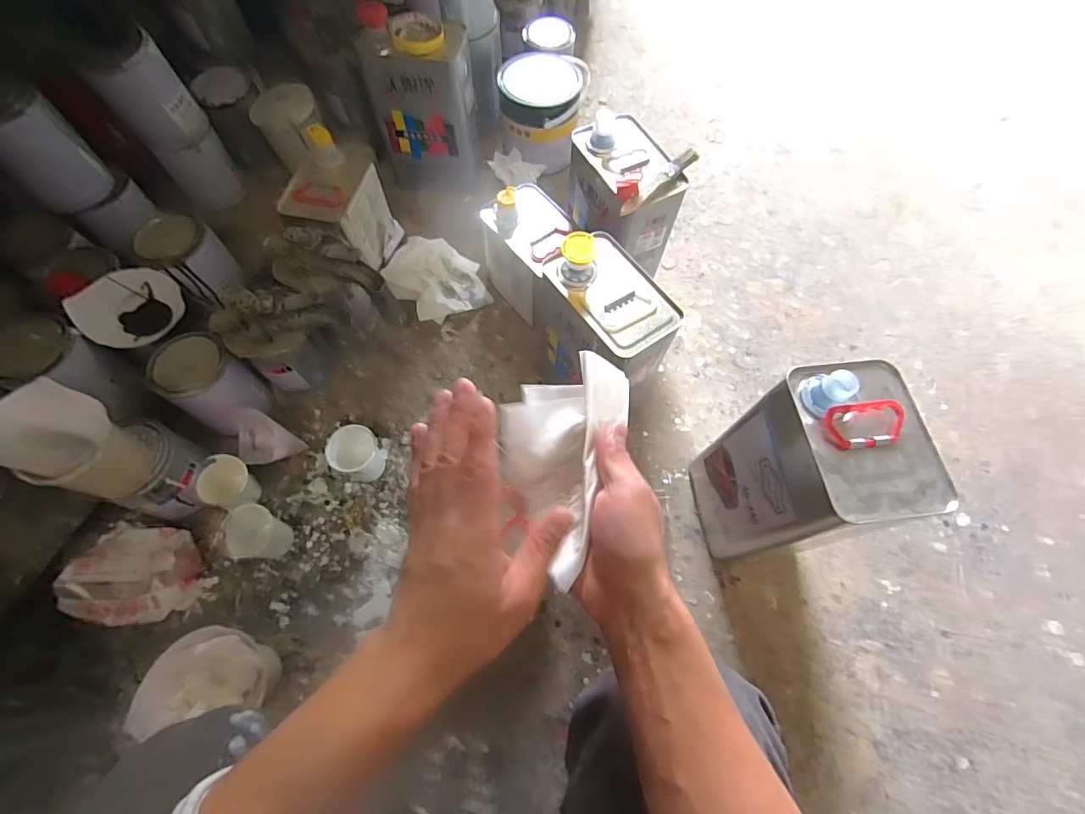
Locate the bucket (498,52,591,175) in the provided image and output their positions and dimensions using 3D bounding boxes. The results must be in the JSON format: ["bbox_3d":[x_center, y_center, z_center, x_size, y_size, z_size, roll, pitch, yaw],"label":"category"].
[{"bbox_3d":[-0.003,-0.586,0.968,0.160,0.145,0.170,0,66,-1],"label":"bucket"}]

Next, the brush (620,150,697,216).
[{"bbox_3d":[0.159,-0.303,0.647,0.019,0.019,0.144,41,71,16],"label":"brush"}]

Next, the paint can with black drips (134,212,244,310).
[{"bbox_3d":[-0.521,-0.223,0.718,0.099,0.093,0.088,34,69,14],"label":"paint can with black drips"}]

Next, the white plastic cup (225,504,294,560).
[{"bbox_3d":[-0.388,0.174,0.661,0.053,0.077,0.062,-13,66,-7],"label":"white plastic cup"}]

